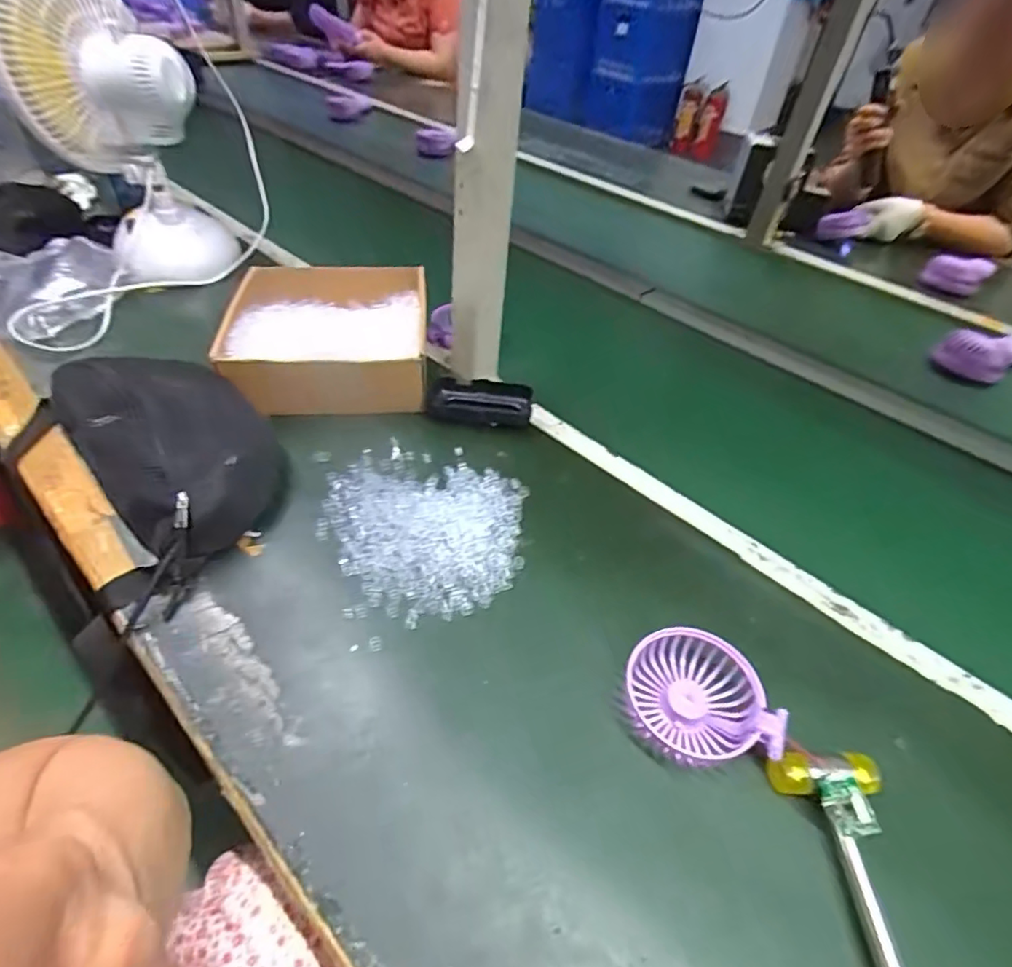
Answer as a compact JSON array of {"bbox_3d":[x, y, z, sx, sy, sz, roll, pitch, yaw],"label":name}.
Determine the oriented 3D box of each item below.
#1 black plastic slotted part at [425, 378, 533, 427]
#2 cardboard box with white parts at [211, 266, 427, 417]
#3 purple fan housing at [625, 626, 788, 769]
[{"bbox_3d":[-0.028,-0.089,0.624,0.110,0.031,0.049,9,44,3],"label":"black plastic slotted part"},{"bbox_3d":[-0.194,-0.167,0.644,0.208,0.074,0.193,1,45,-5],"label":"cardboard box with white parts"},{"bbox_3d":[0.132,0.148,0.395,0.081,0.037,0.095,-15,48,-20],"label":"purple fan housing"}]

